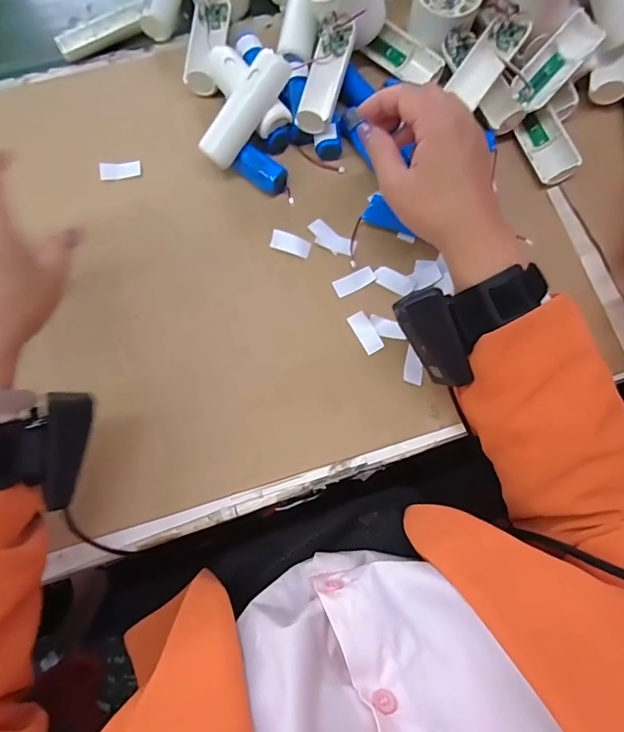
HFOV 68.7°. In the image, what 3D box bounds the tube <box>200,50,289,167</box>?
[{"bbox_3d":[-0.054,-0.210,0.373,0.026,0.017,0.095,39,99,8],"label":"tube"}]

